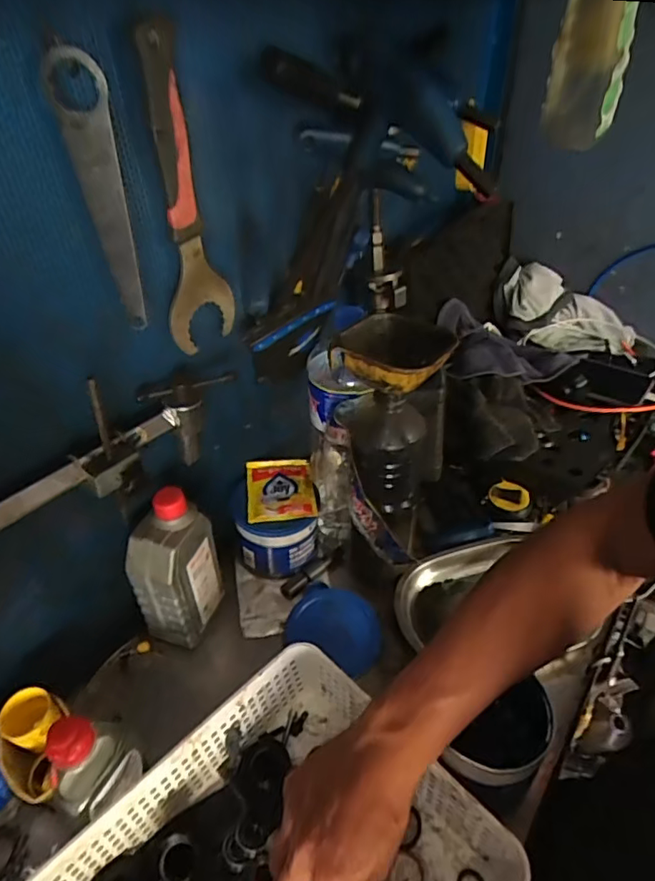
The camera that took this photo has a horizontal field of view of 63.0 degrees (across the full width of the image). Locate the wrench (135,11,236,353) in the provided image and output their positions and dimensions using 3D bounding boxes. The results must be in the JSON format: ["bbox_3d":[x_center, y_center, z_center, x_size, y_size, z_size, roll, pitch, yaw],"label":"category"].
[{"bbox_3d":[-0.116,-0.195,0.447,0.025,0.238,0.066,11,42,16],"label":"wrench"}]

